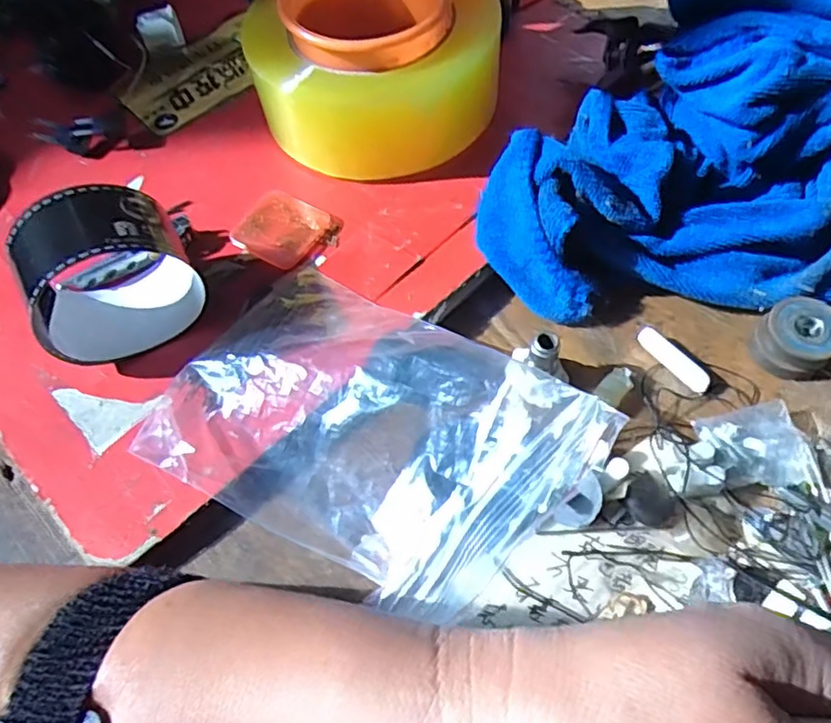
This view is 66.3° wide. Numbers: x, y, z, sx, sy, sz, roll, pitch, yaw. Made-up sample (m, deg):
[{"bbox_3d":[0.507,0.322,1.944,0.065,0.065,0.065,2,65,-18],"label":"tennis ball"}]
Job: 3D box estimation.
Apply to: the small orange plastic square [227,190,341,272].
[{"bbox_3d":[-0.060,-0.061,0.294,0.043,0.004,0.038,28,65,17],"label":"small orange plastic square"}]

